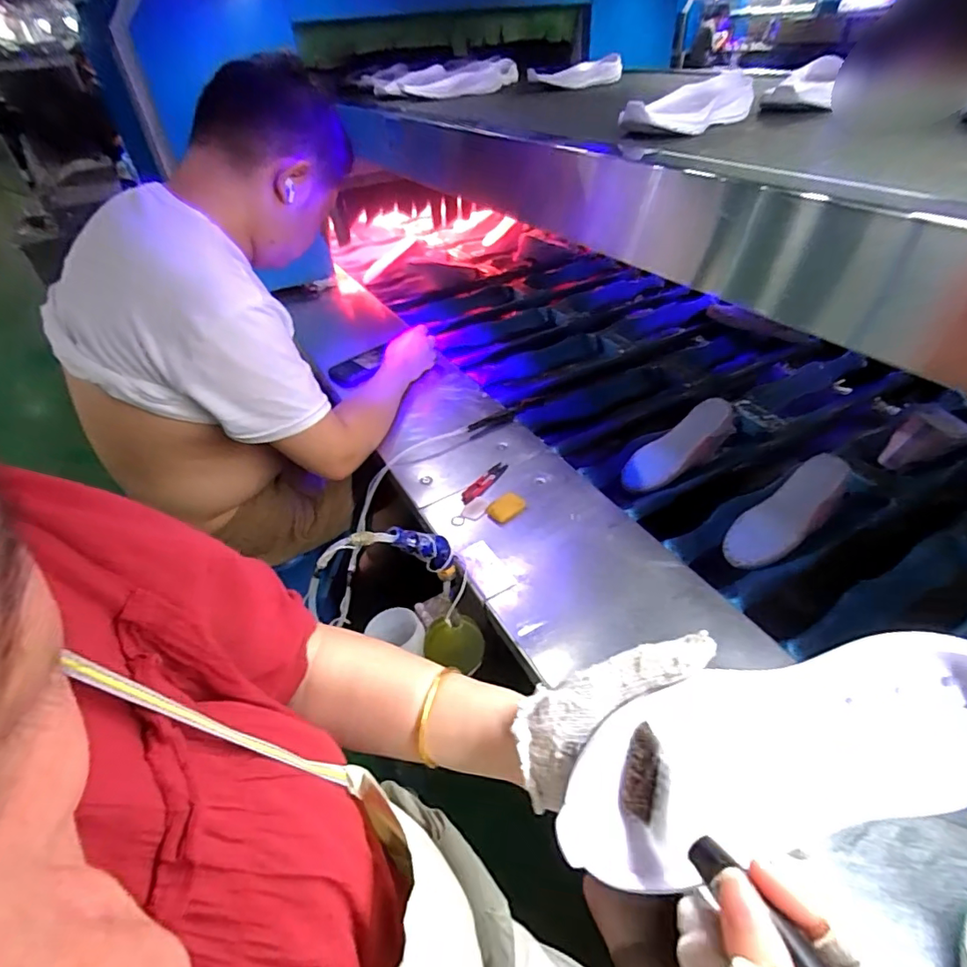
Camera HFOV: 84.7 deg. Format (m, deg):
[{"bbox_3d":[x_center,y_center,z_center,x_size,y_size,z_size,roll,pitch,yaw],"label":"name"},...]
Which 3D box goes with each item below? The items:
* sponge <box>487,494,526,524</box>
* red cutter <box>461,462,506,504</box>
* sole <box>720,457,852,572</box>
[{"bbox_3d":[0.033,0.034,0.748,0.048,0.017,0.036,-33,46,-27],"label":"sponge"},{"bbox_3d":[0.001,-0.002,0.800,0.027,0.010,0.102,22,48,31],"label":"red cutter"},{"bbox_3d":[0.422,0.039,0.736,0.205,0.024,0.078,-42,47,-4],"label":"sole"}]

